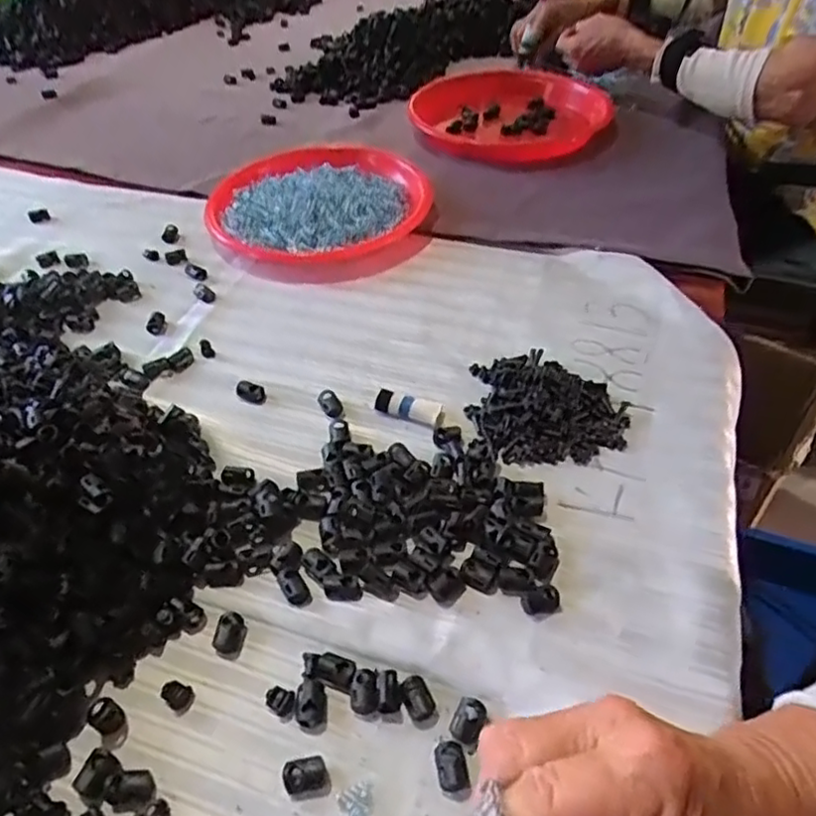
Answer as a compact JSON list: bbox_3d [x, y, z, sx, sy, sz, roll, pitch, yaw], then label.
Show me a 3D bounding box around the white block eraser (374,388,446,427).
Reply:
[{"bbox_3d":[0.001,-0.001,0.456,0.051,0.012,0.018,15,49,16],"label":"white block eraser"}]

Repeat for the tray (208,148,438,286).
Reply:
[{"bbox_3d":[-0.087,-0.194,0.620,0.216,0.034,0.168,5,47,6],"label":"tray"}]

